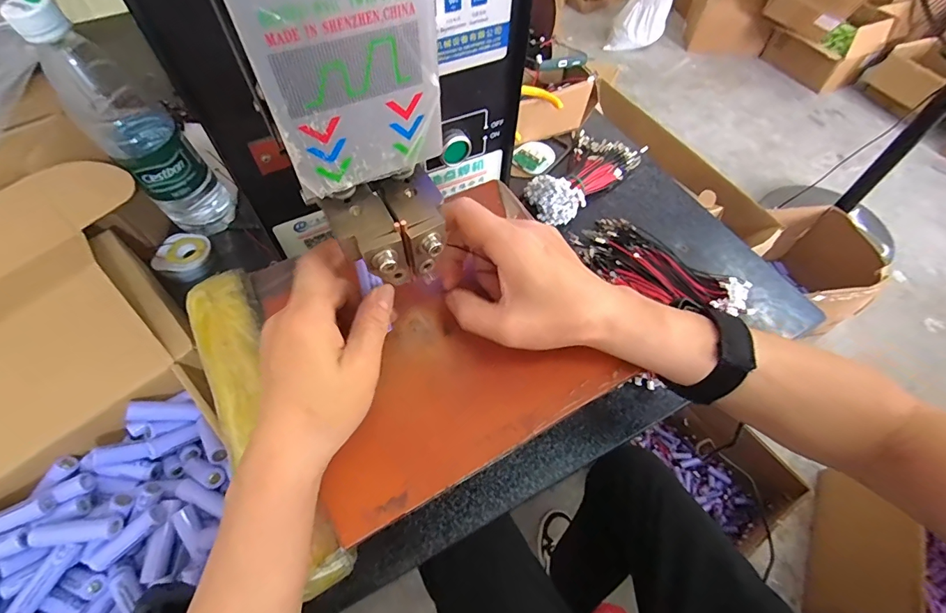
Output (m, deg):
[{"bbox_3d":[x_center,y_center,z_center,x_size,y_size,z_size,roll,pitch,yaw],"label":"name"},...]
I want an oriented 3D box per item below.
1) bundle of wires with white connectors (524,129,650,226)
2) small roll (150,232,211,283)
[{"bbox_3d":[0.135,-0.173,0.522,0.087,0.053,0.184,33,64,20],"label":"bundle of wires with white connectors"},{"bbox_3d":[-0.302,-0.054,0.452,0.051,0.020,0.054,0,57,1],"label":"small roll"}]

